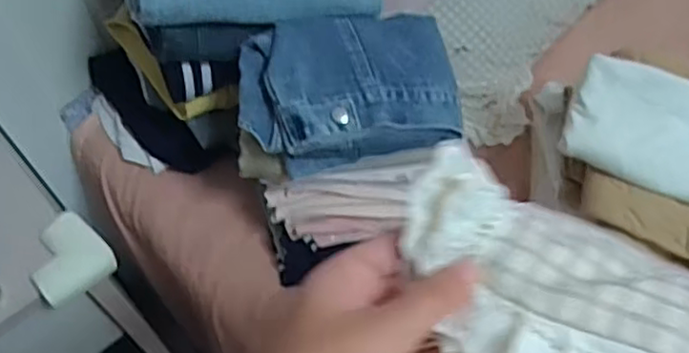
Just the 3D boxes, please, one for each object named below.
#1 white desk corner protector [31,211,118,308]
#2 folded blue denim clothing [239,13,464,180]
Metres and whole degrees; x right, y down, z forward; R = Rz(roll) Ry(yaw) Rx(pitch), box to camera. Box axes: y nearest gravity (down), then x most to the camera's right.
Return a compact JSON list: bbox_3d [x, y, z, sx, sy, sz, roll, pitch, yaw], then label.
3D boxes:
[{"bbox_3d":[-0.215,0.064,0.528,0.055,0.023,0.060,39,67,19],"label":"white desk corner protector"},{"bbox_3d":[0.005,-0.097,0.738,0.236,0.075,0.157,-7,61,-4],"label":"folded blue denim clothing"}]

